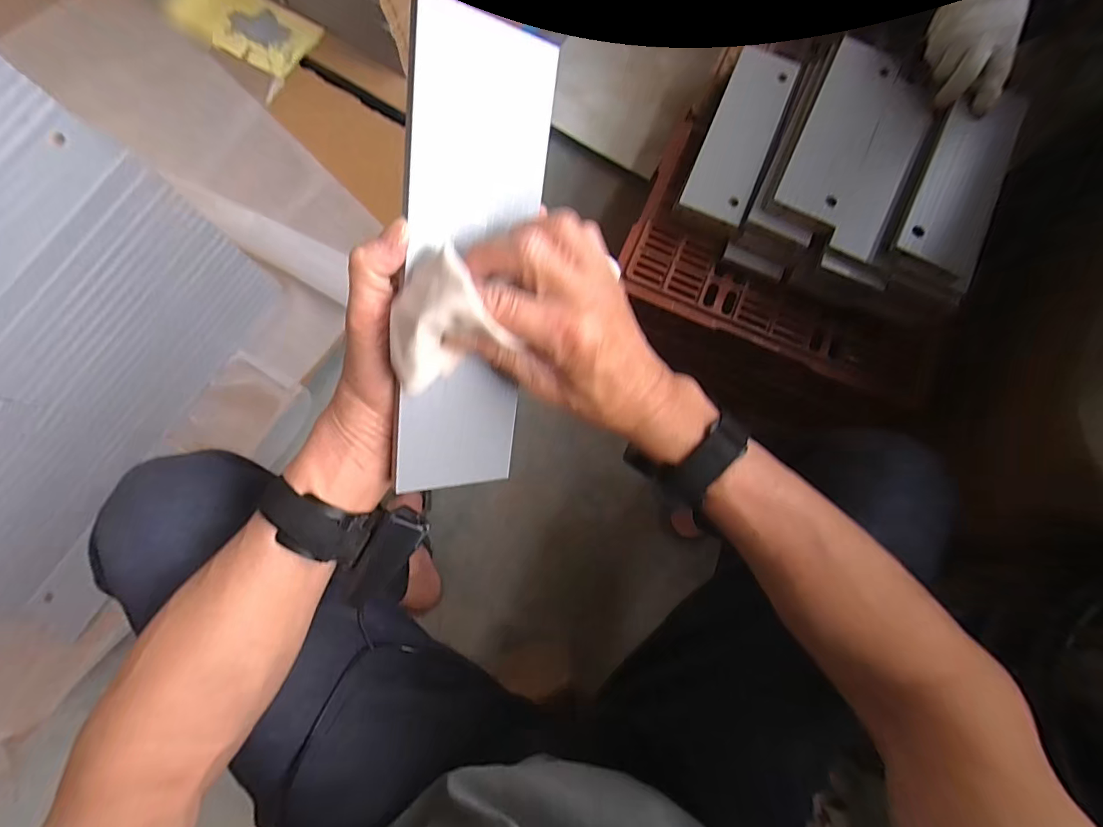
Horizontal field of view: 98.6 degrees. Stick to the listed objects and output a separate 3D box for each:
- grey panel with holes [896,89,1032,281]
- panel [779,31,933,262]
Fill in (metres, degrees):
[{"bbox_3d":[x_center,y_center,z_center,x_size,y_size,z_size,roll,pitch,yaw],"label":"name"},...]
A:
[{"bbox_3d":[0.482,-0.276,0.554,0.084,0.024,0.238,26,78,4],"label":"grey panel with holes"},{"bbox_3d":[0.374,-0.327,0.579,0.128,0.028,0.259,25,78,4],"label":"panel"}]

